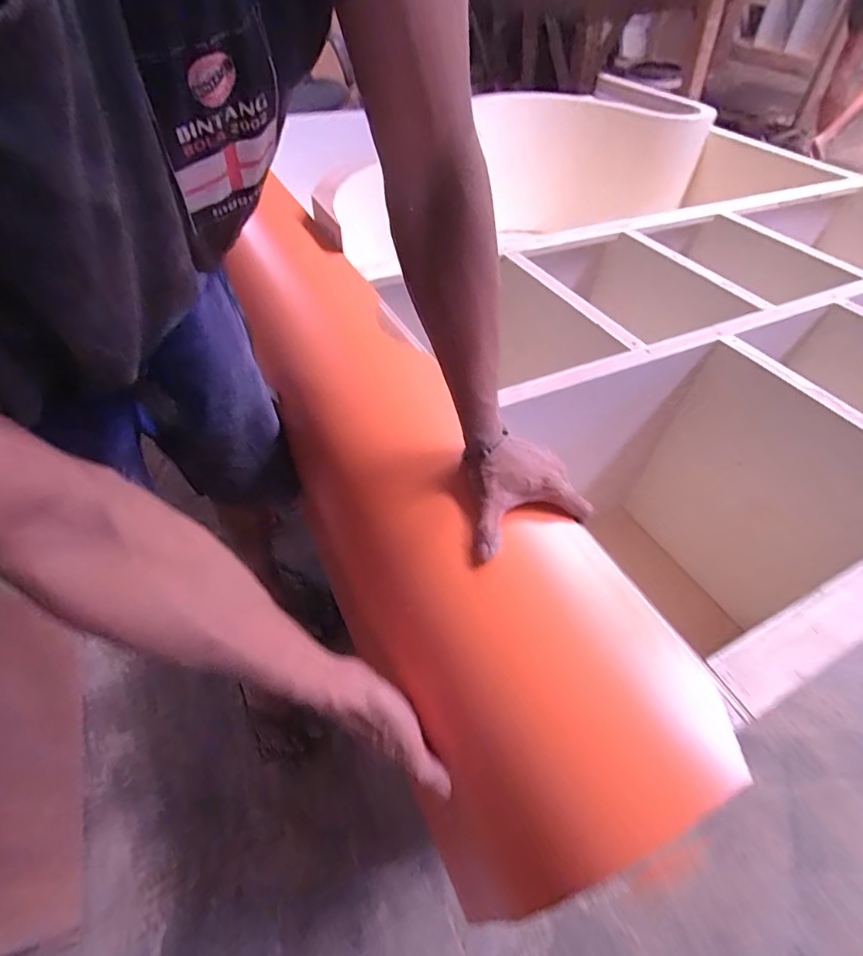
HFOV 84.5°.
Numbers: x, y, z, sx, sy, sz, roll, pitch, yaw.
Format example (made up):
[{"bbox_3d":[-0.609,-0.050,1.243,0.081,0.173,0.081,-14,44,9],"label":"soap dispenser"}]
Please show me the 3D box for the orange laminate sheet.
[{"bbox_3d":[-0.084,-0.054,0.668,0.248,0.151,1.037,-23,56,-16],"label":"orange laminate sheet"}]

